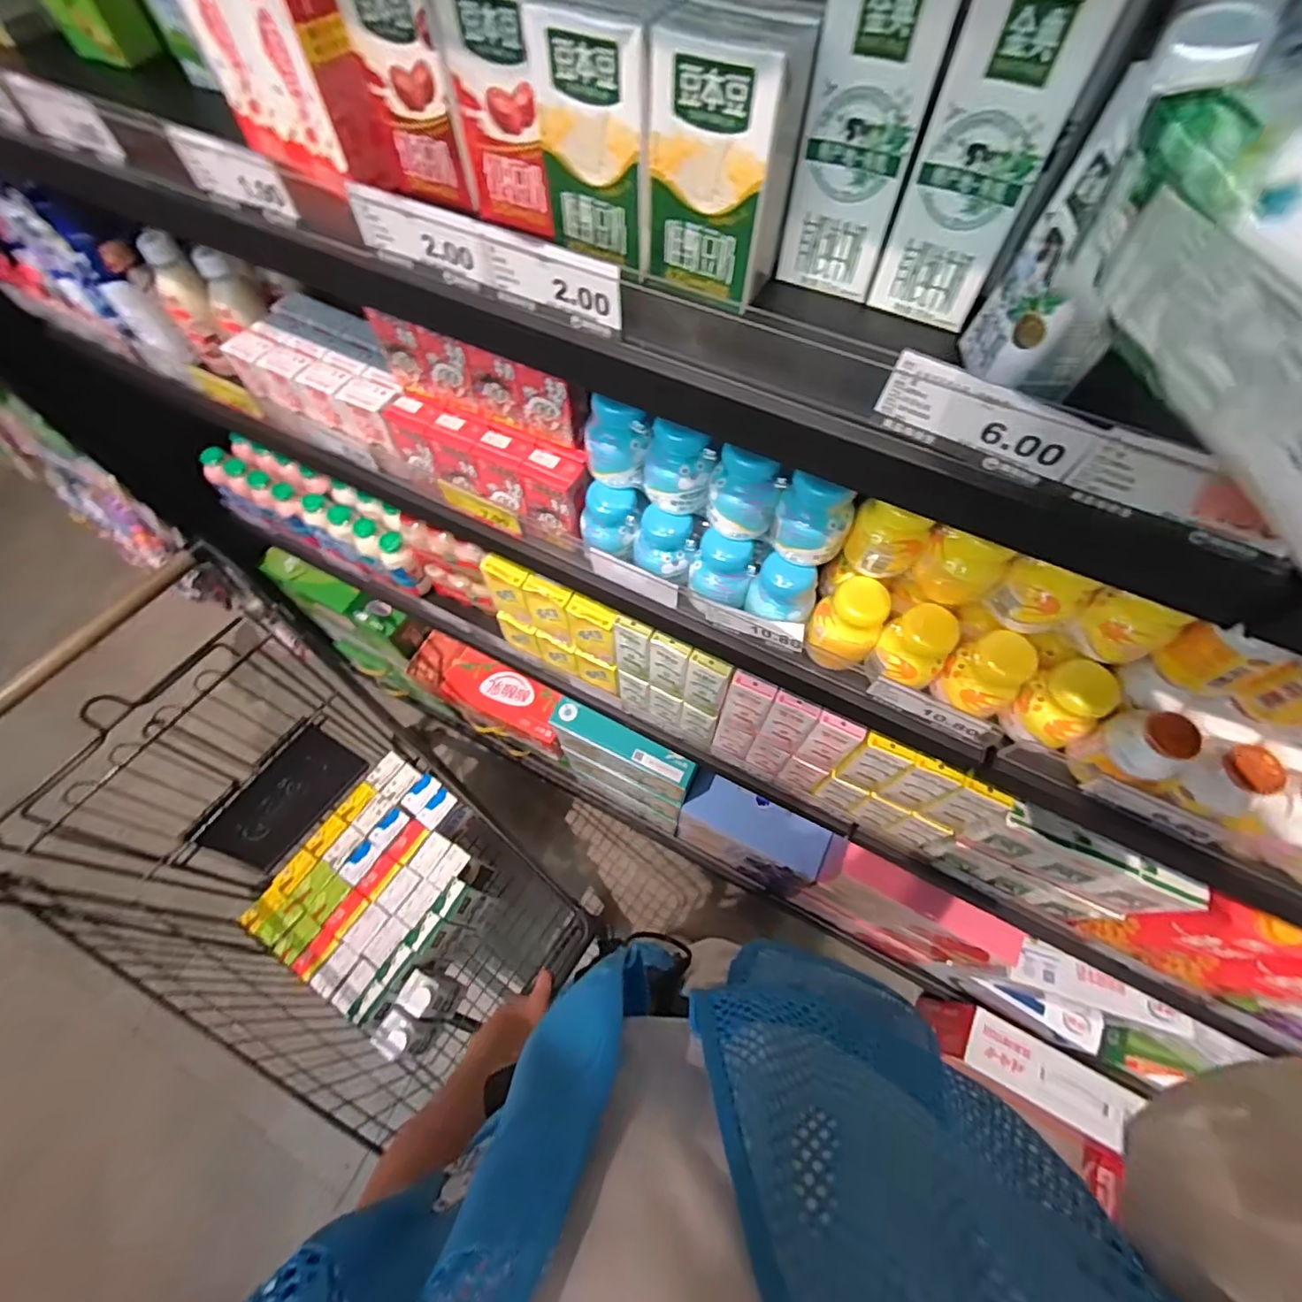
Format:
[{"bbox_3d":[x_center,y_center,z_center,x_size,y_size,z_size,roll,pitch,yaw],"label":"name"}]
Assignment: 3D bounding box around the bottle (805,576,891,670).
[{"bbox_3d":[0.165,-0.023,0.461,0.058,0.076,0.052,32,67,15],"label":"bottle"}]

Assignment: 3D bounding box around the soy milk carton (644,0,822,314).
[{"bbox_3d":[0.035,-0.245,0.285,0.070,0.103,0.039,22,65,11],"label":"soy milk carton"}]

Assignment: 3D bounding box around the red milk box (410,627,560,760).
[{"bbox_3d":[-0.321,0.092,1.136,0.345,0.108,0.119,25,65,12],"label":"red milk box"}]

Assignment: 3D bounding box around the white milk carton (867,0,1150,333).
[{"bbox_3d":[0.165,-0.239,0.268,0.060,0.131,0.049,30,66,14],"label":"white milk carton"}]

